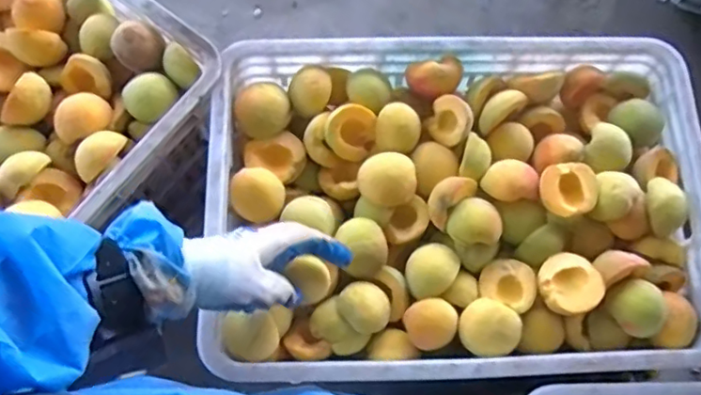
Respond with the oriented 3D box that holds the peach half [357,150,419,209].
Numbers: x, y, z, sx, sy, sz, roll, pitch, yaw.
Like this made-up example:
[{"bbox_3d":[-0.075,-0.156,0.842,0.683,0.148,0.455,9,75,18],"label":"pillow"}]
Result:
[{"bbox_3d":[0.040,-0.019,0.624,0.062,0.033,0.054,16,72,3],"label":"peach half"}]

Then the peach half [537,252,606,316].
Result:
[{"bbox_3d":[0.222,0.090,0.595,0.061,0.028,0.061,-6,60,11],"label":"peach half"}]

